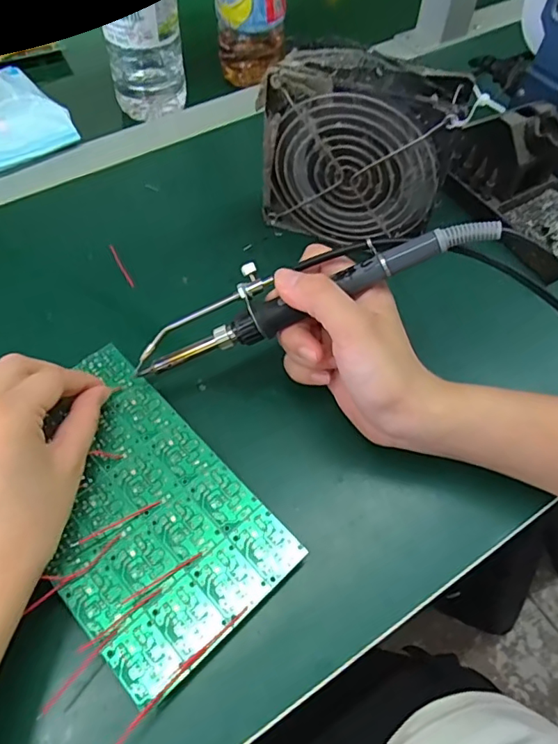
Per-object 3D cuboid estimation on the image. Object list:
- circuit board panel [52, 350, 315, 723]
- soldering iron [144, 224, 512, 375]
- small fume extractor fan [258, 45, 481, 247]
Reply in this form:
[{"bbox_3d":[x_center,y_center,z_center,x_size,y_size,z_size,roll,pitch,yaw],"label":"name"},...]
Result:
[{"bbox_3d":[-0.079,0.068,0.282,0.100,0.004,0.167,-38,67,-22],"label":"circuit board panel"},{"bbox_3d":[0.010,-0.046,0.292,0.208,0.016,0.037,-22,60,10],"label":"soldering iron"},{"bbox_3d":[0.052,-0.142,0.358,0.125,0.117,0.043,14,60,7],"label":"small fume extractor fan"}]

